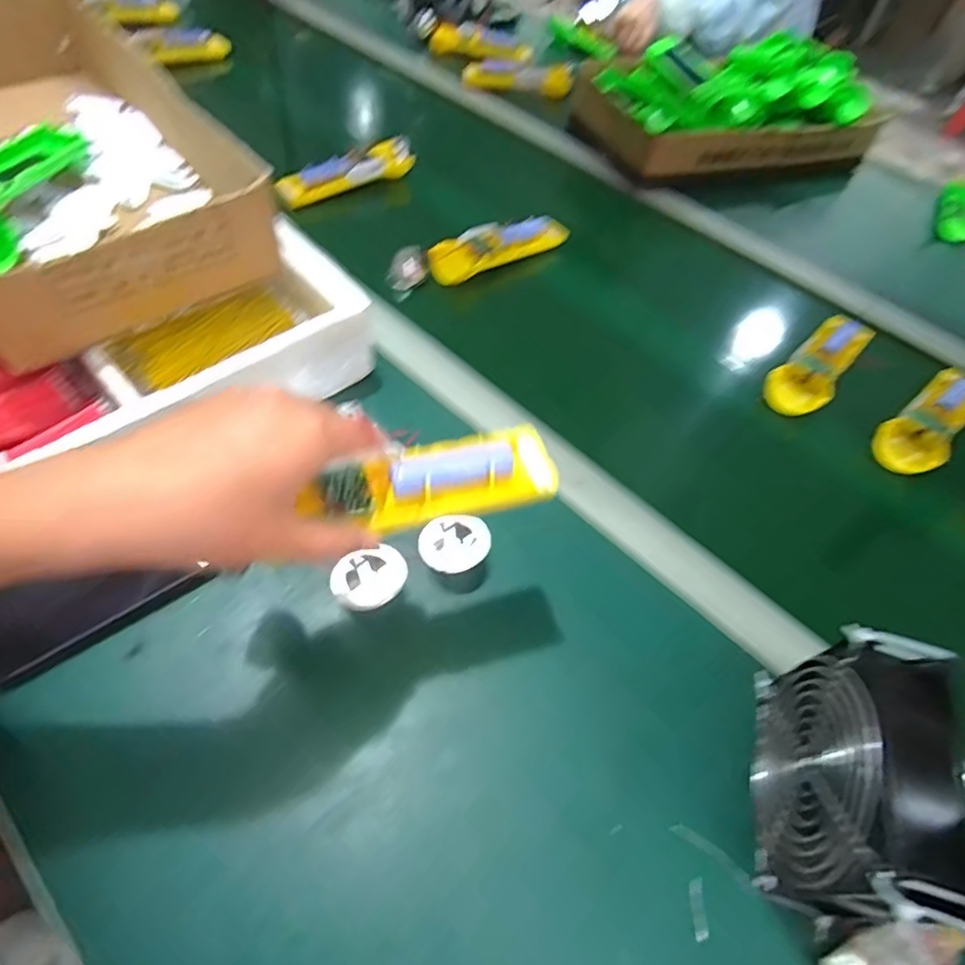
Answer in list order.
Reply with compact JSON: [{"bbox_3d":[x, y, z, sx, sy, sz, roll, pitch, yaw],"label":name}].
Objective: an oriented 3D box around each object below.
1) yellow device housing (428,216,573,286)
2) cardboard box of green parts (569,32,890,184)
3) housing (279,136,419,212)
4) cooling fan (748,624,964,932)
[{"bbox_3d":[0.018,-0.268,0.659,0.168,0.026,0.052,-30,63,-24],"label":"yellow device housing"},{"bbox_3d":[0.353,-0.530,0.828,0.407,0.101,0.197,-10,57,-13],"label":"cardboard box of green parts"},{"bbox_3d":[-0.167,-0.386,0.725,0.176,0.034,0.031,-27,62,-23],"label":"housing"},{"bbox_3d":[0.198,0.160,0.314,0.056,0.116,0.123,17,55,6],"label":"cooling fan"}]

